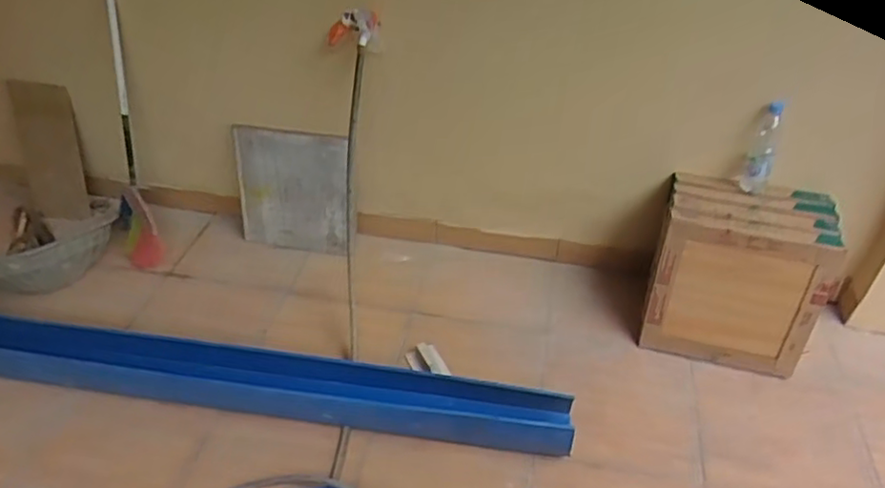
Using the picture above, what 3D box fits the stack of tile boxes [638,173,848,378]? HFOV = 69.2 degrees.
[{"bbox_3d":[0.759,0.085,1.693,0.407,0.442,0.256,11,42,14],"label":"stack of tile boxes"}]

